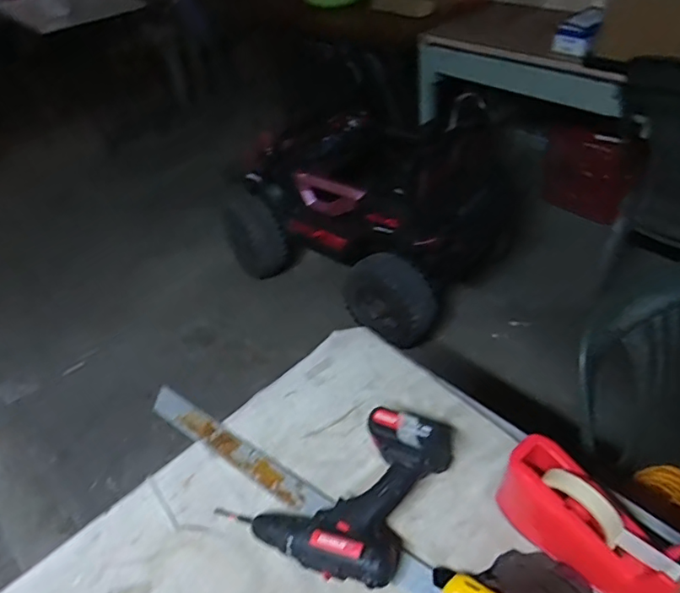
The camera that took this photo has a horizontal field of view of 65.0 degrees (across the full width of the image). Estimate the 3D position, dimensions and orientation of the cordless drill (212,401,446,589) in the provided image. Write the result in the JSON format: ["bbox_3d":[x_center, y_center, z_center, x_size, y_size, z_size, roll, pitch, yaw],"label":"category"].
[{"bbox_3d":[0.004,0.214,0.698,0.238,0.089,0.258,17,47,25],"label":"cordless drill"}]

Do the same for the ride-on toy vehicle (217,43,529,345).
[{"bbox_3d":[0.117,-0.343,1.877,0.943,0.616,0.583,26,51,32],"label":"ride-on toy vehicle"}]

